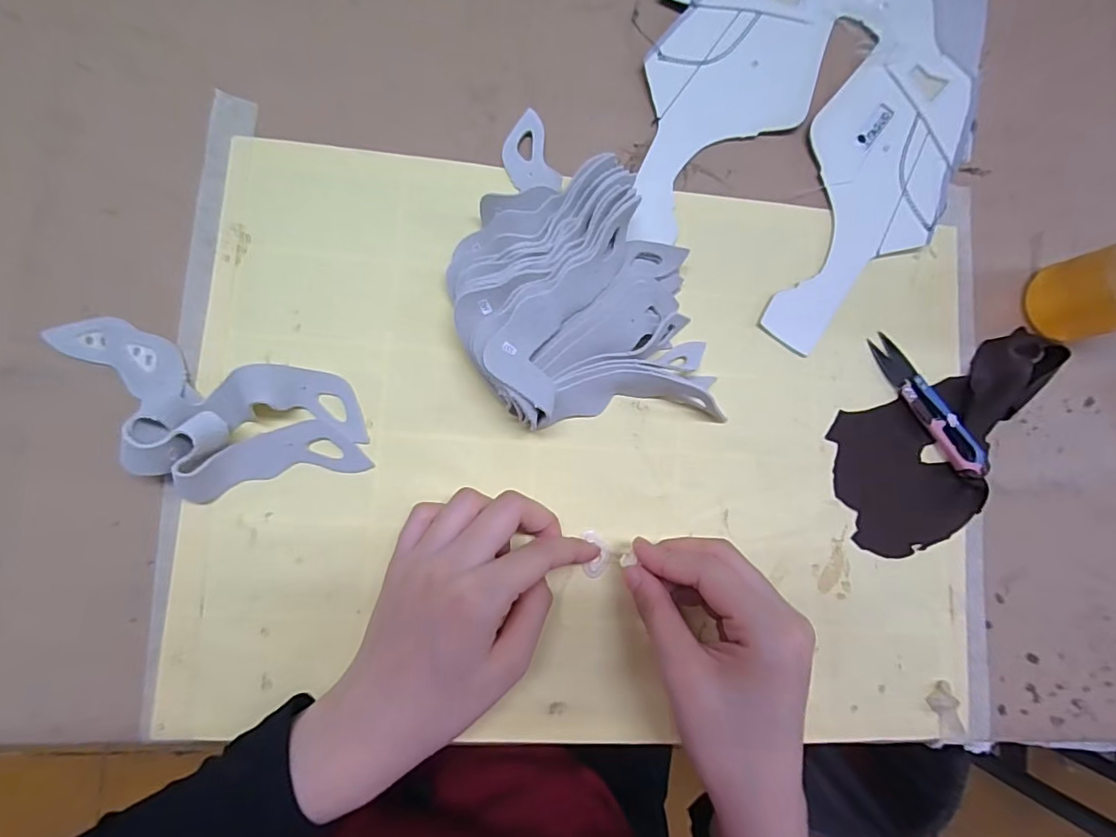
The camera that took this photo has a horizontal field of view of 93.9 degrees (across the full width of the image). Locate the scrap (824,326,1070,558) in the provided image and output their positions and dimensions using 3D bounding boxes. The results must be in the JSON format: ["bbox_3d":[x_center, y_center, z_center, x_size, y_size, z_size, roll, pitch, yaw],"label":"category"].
[{"bbox_3d":[0.242,0.016,0.313,0.161,0.016,0.089,-24,88,-8],"label":"scrap"}]

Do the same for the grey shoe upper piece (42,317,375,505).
[{"bbox_3d":[-0.177,-0.001,0.254,0.159,0.035,0.084,14,83,-6],"label":"grey shoe upper piece"}]

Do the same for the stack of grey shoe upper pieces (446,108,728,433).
[{"bbox_3d":[0.010,-0.085,0.283,0.136,0.036,0.180,-9,86,-8],"label":"stack of grey shoe upper pieces"}]

